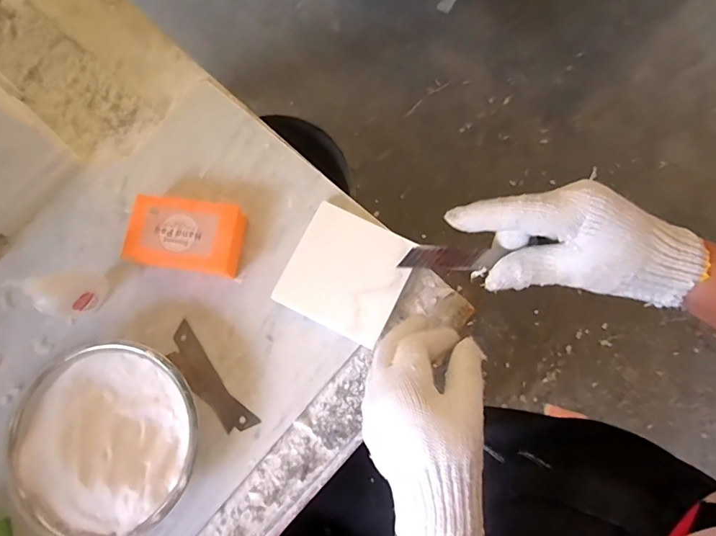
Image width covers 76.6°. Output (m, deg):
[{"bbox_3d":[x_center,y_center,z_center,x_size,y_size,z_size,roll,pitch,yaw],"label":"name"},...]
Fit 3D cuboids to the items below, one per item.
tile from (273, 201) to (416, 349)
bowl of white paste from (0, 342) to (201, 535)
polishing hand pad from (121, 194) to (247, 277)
[{"bbox_3d":[-0.010,0.004,0.404,0.099,0.018,0.099,27,79,6],"label":"tile"},{"bbox_3d":[-0.203,0.138,0.369,0.148,0.043,0.143,0,77,0],"label":"bowl of white paste"},{"bbox_3d":[-0.151,-0.028,0.405,0.098,0.030,0.058,9,78,2],"label":"polishing hand pad"}]

